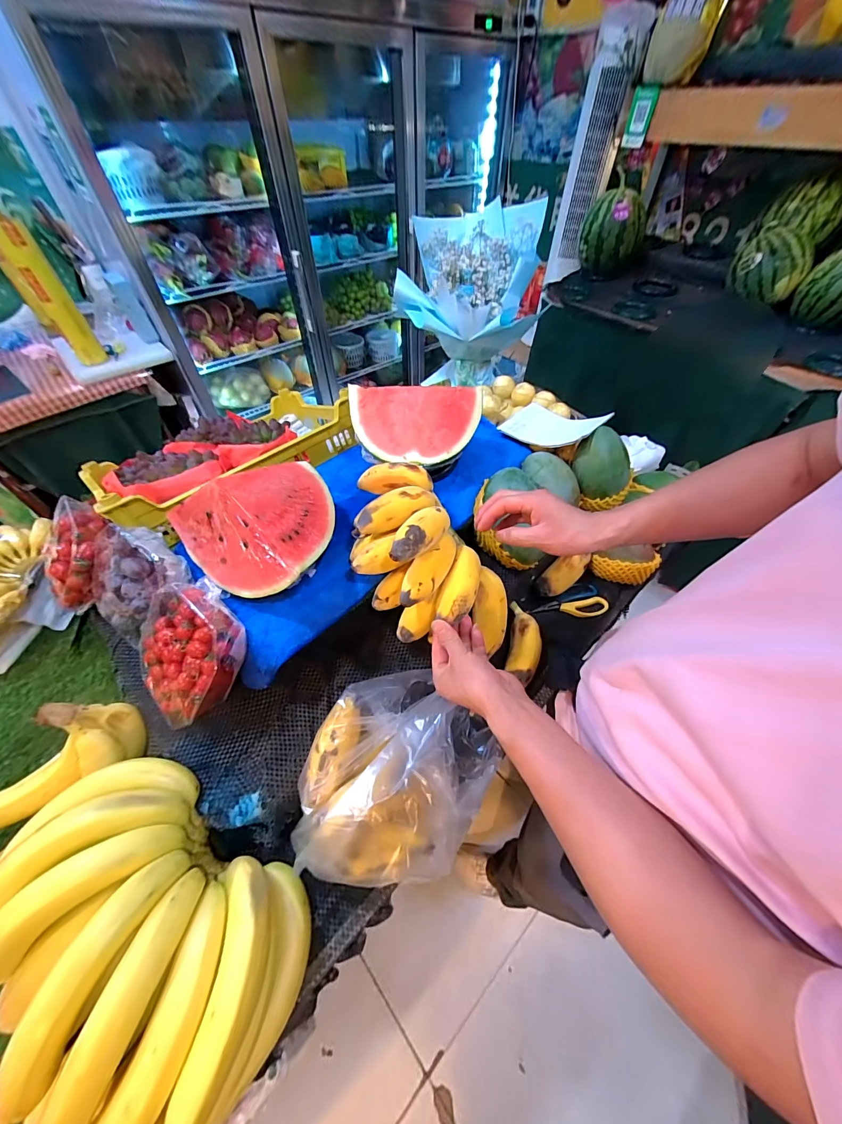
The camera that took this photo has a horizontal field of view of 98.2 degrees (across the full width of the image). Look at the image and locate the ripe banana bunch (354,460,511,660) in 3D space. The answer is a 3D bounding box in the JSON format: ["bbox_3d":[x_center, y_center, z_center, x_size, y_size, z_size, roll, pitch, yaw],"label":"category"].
[{"bbox_3d":[0.000,-0.008,0.507,0.164,0.168,0.271,-34,59,-24],"label":"ripe banana bunch"}]

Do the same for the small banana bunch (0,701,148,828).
[{"bbox_3d":[-0.428,0.237,0.406,0.196,0.099,0.082,-36,59,-11],"label":"small banana bunch"}]

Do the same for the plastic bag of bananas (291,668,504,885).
[{"bbox_3d":[-0.031,0.238,0.415,0.185,0.101,0.227,30,57,21],"label":"plastic bag of bananas"}]

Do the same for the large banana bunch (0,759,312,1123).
[{"bbox_3d":[-0.247,0.329,0.325,0.254,0.109,0.183,27,56,20],"label":"large banana bunch"}]

